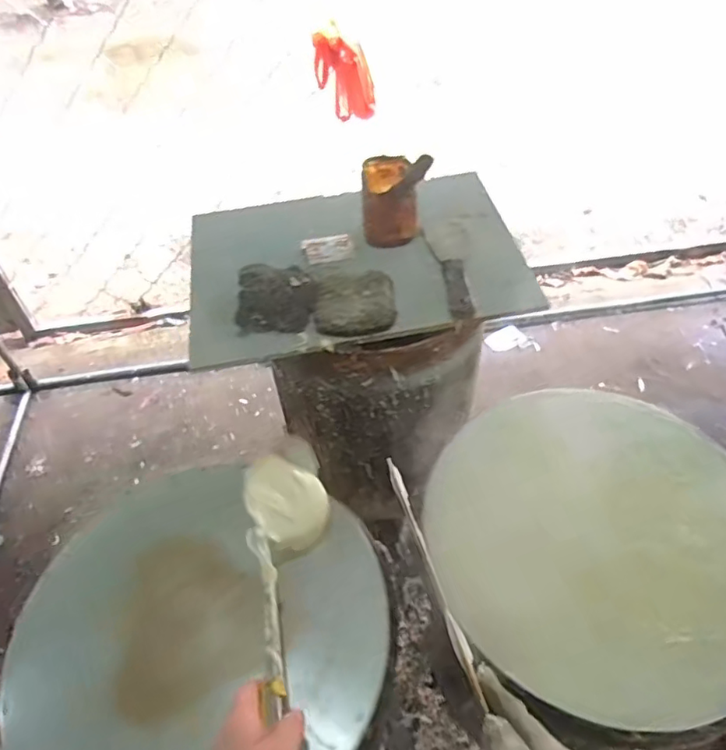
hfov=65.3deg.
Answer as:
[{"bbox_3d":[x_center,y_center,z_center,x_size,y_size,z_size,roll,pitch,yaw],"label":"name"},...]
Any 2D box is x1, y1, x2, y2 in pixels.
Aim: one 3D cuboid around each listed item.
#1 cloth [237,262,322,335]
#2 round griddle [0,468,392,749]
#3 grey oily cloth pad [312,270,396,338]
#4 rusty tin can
[{"bbox_3d":[-0.116,-0.107,0.769,0.104,0.054,0.099,-4,50,1],"label":"cloth"},{"bbox_3d":[-0.172,0.279,0.625,0.383,0.066,0.365,-2,50,2],"label":"round griddle"},{"bbox_3d":[-0.011,-0.101,0.774,0.109,0.017,0.109,-5,50,0],"label":"grey oily cloth pad"},{"bbox_3d":[0.039,-0.266,0.839,0.078,0.145,0.108,-14,51,-7],"label":"rusty tin can"}]

